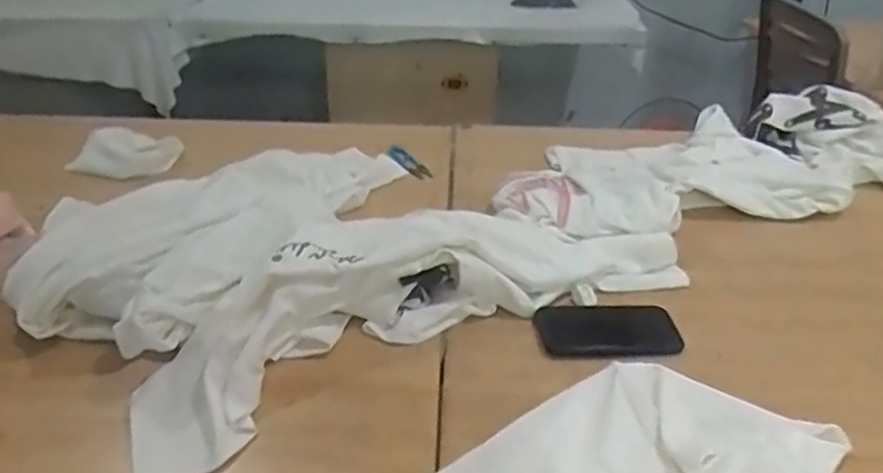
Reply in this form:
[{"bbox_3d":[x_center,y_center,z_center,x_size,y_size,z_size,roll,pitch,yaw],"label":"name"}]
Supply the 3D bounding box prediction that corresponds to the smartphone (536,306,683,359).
[{"bbox_3d":[0.184,0.103,0.760,0.151,0.006,0.082,1,32,0],"label":"smartphone"}]

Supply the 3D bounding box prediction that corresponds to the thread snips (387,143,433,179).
[{"bbox_3d":[-0.056,-0.119,1.101,0.038,0.016,0.110,-19,37,-29],"label":"thread snips"}]

